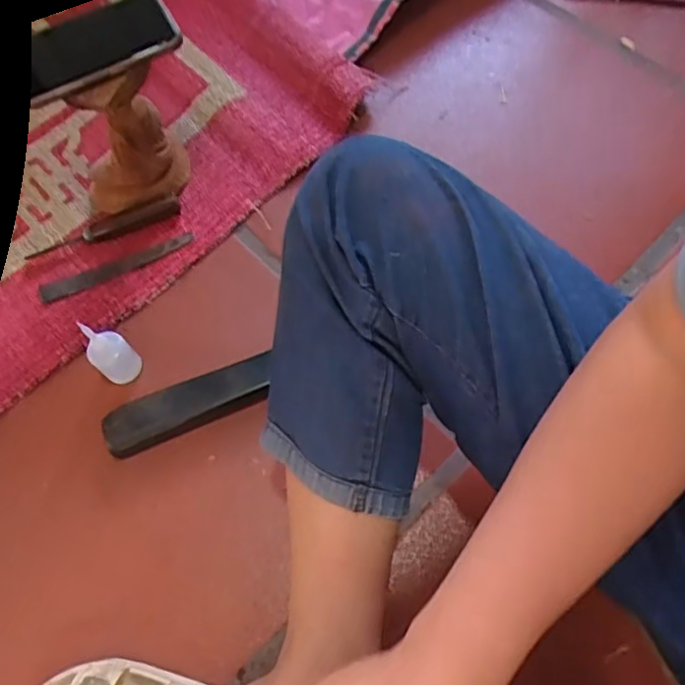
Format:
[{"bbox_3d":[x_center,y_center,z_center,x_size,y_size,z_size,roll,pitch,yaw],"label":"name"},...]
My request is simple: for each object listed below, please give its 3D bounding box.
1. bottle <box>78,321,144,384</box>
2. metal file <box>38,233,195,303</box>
[{"bbox_3d":[-0.217,0.009,0.569,0.035,0.081,0.030,-9,64,-2],"label":"bottle"},{"bbox_3d":[-0.239,-0.081,0.644,0.167,0.011,0.022,-20,65,-7],"label":"metal file"}]

